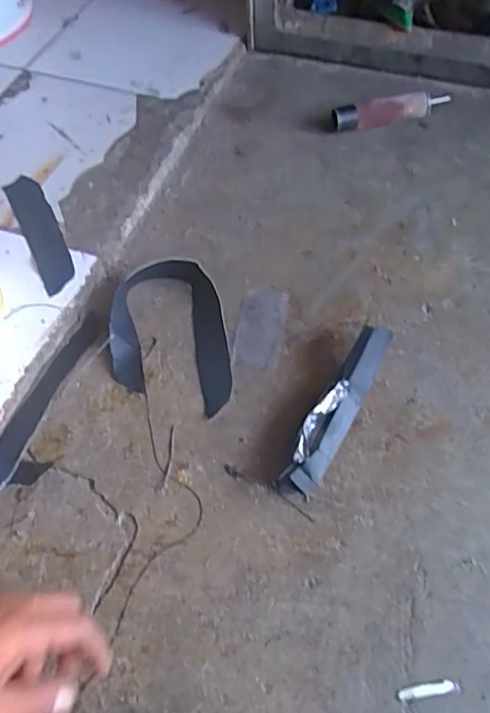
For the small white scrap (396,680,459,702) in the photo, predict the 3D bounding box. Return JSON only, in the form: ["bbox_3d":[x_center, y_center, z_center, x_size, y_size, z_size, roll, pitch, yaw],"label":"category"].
[{"bbox_3d":[0.136,0.248,0.400,0.045,0.004,0.009,-8,59,-1],"label":"small white scrap"}]

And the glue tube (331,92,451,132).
[{"bbox_3d":[0.205,-0.340,0.745,0.169,0.026,0.038,-16,59,-7],"label":"glue tube"}]

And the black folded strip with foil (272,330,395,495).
[{"bbox_3d":[0.089,0.048,0.521,0.037,0.023,0.191,26,64,18],"label":"black folded strip with foil"}]

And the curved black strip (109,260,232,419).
[{"bbox_3d":[-0.080,-0.022,0.560,0.119,0.028,0.174,-7,59,-1],"label":"curved black strip"}]

